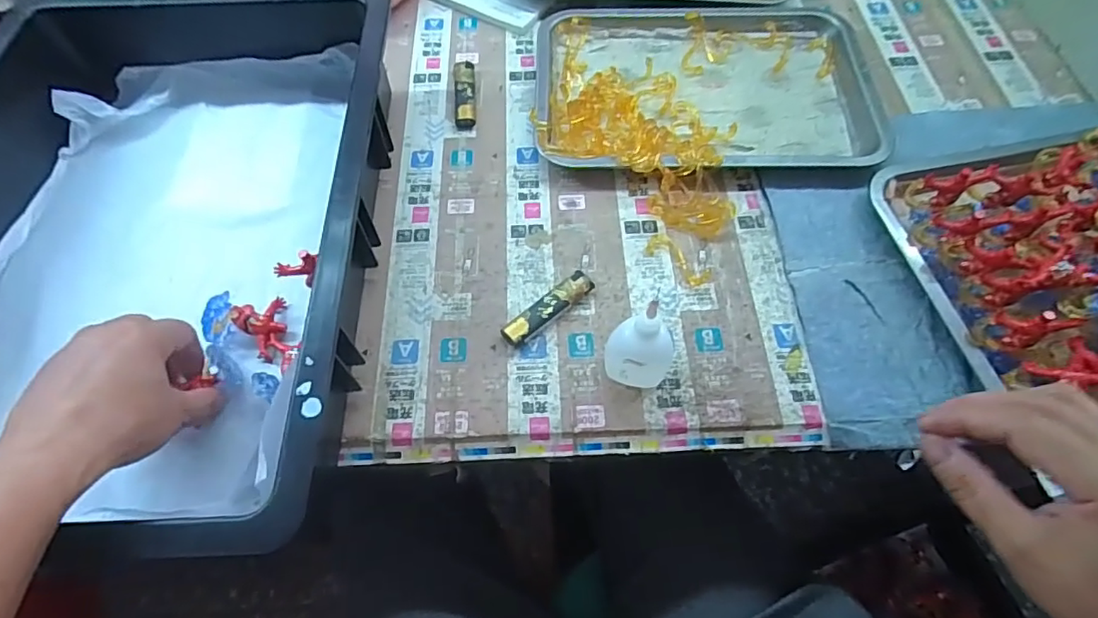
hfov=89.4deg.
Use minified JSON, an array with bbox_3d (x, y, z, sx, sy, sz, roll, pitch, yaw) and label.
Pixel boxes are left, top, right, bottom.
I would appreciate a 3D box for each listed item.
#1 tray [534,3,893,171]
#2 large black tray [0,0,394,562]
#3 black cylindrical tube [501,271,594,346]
[{"bbox_3d":[0.144,-0.215,0.524,0.310,0.033,0.217,-3,63,0],"label":"tray"},{"bbox_3d":[-0.301,-0.057,0.409,0.347,0.106,0.443,-2,63,0],"label":"large black tray"},{"bbox_3d":[0.000,0.001,0.425,0.079,0.014,0.019,-38,68,-17],"label":"black cylindrical tube"}]

